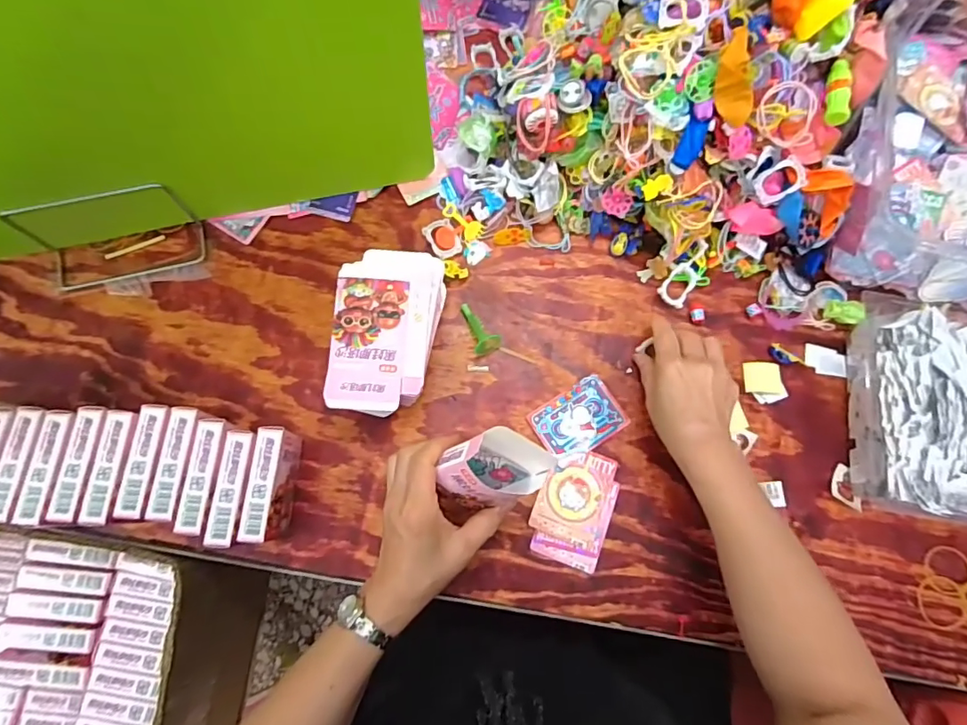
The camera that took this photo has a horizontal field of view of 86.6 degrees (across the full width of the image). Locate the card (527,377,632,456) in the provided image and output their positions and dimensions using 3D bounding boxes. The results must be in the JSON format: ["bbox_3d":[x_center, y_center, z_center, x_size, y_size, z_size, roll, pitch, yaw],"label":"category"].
[{"bbox_3d":[0.095,0.056,0.508,0.083,0.004,0.061,-32,75,-11],"label":"card"}]

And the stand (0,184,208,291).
[{"bbox_3d":[-0.372,-0.124,0.506,0.153,0.077,0.061,-12,76,-4],"label":"stand"}]

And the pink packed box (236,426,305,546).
[{"bbox_3d":[-0.183,0.108,0.455,0.024,0.066,0.092,4,75,0],"label":"pink packed box"}]

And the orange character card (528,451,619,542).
[{"bbox_3d":[0.087,0.123,0.488,0.063,0.004,0.082,20,76,4],"label":"orange character card"}]

